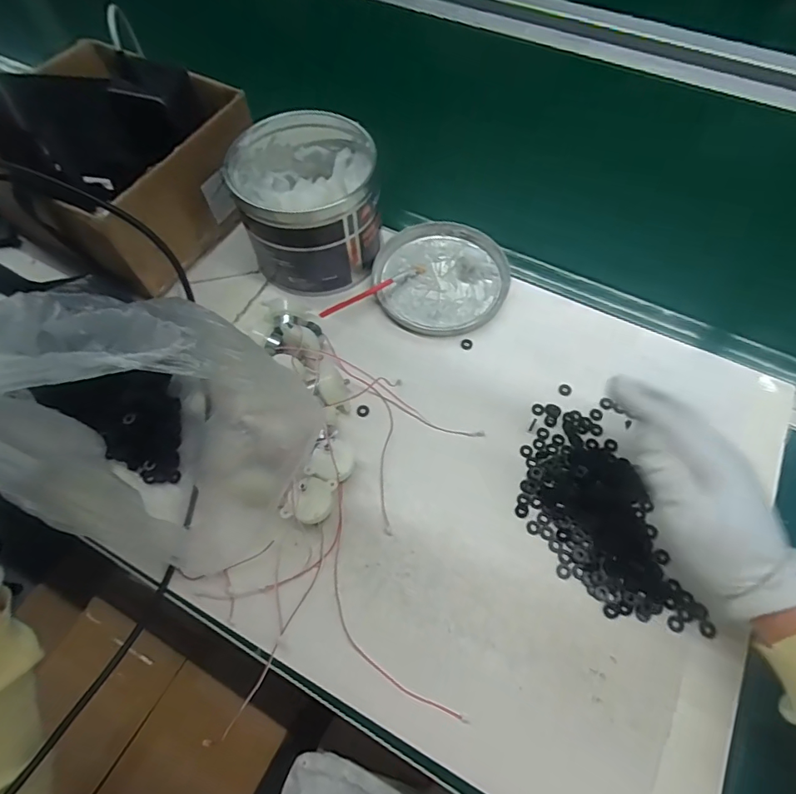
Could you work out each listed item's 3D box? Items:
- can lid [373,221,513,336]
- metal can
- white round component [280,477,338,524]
[{"bbox_3d":[0.043,-0.120,0.472,0.127,0.013,0.129,0,63,1],"label":"can lid"},{"bbox_3d":[-0.083,-0.181,0.449,0.123,0.092,0.137,-18,64,-8],"label":"metal can"},{"bbox_3d":[-0.064,0.078,0.360,0.029,0.027,0.037,20,65,11],"label":"white round component"}]

